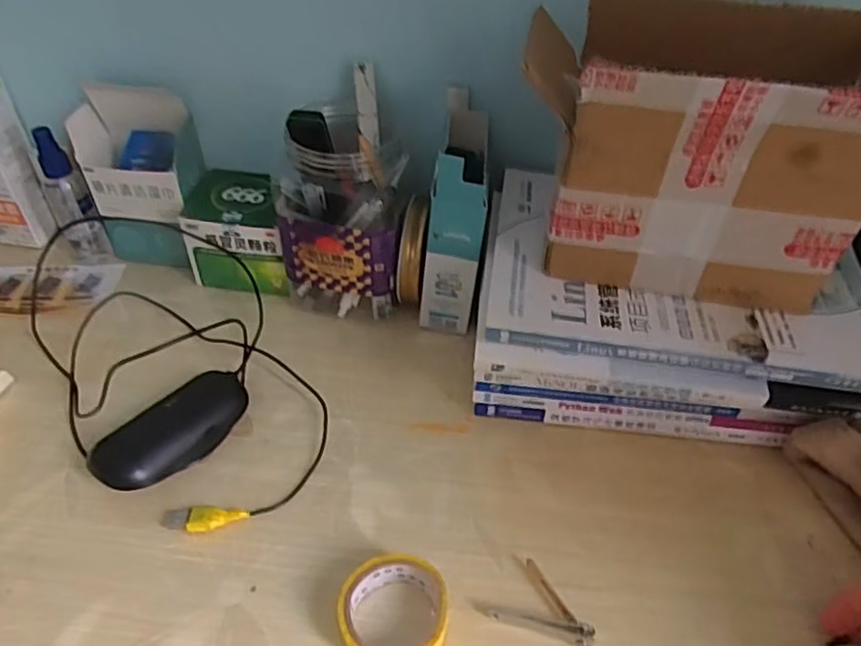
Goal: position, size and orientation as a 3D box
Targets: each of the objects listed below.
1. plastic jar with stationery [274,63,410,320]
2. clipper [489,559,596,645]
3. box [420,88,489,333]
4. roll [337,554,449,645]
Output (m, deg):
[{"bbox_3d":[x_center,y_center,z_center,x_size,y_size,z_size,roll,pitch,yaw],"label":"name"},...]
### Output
[{"bbox_3d":[-0.070,-0.095,0.504,0.091,0.158,0.099,2,48,-2],"label":"plastic jar with stationery"},{"bbox_3d":[0.066,0.170,0.367,0.052,0.011,0.041,36,55,25],"label":"clipper"},{"bbox_3d":[0.021,-0.089,0.515,0.044,0.149,0.117,4,48,0],"label":"box"},{"bbox_3d":[-0.021,0.165,0.357,0.059,0.025,0.063,2,48,-2],"label":"roll"}]

